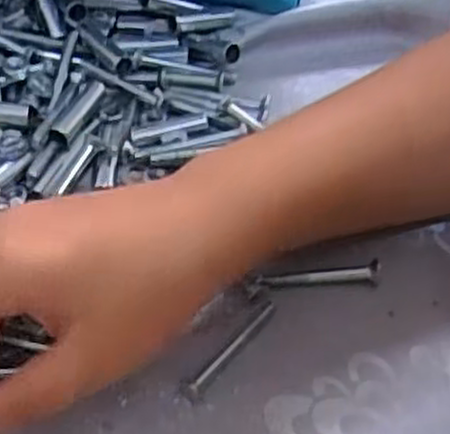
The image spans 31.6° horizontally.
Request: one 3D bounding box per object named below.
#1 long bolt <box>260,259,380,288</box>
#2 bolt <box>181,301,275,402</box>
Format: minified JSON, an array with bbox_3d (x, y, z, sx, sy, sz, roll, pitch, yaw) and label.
[{"bbox_3d":[0.043,0.026,0.354,0.053,0.005,0.010,-3,54,-4],"label":"long bolt"},{"bbox_3d":[0.002,0.054,0.331,0.007,0.007,0.056,34,60,21],"label":"bolt"}]

